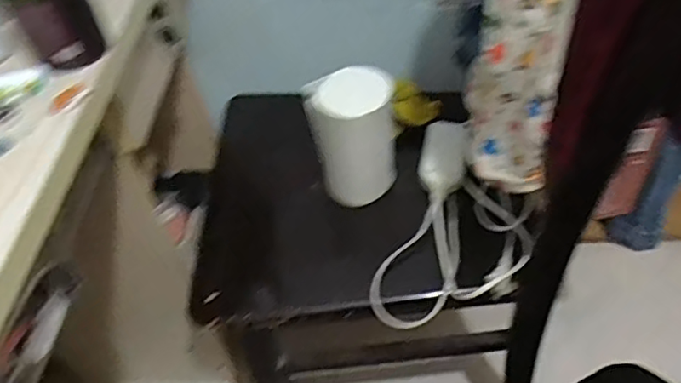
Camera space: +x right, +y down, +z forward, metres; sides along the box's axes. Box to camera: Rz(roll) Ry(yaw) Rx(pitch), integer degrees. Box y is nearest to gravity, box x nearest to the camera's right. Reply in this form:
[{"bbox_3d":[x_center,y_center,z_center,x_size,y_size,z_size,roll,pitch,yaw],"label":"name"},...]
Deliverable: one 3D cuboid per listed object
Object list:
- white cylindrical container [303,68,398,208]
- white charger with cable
[{"bbox_3d":[0.017,-0.066,0.750,0.095,0.161,0.087,-19,49,-10],"label":"white cylindrical container"},{"bbox_3d":[0.153,0.032,0.727,0.162,0.053,0.298,13,51,18],"label":"white charger with cable"}]

